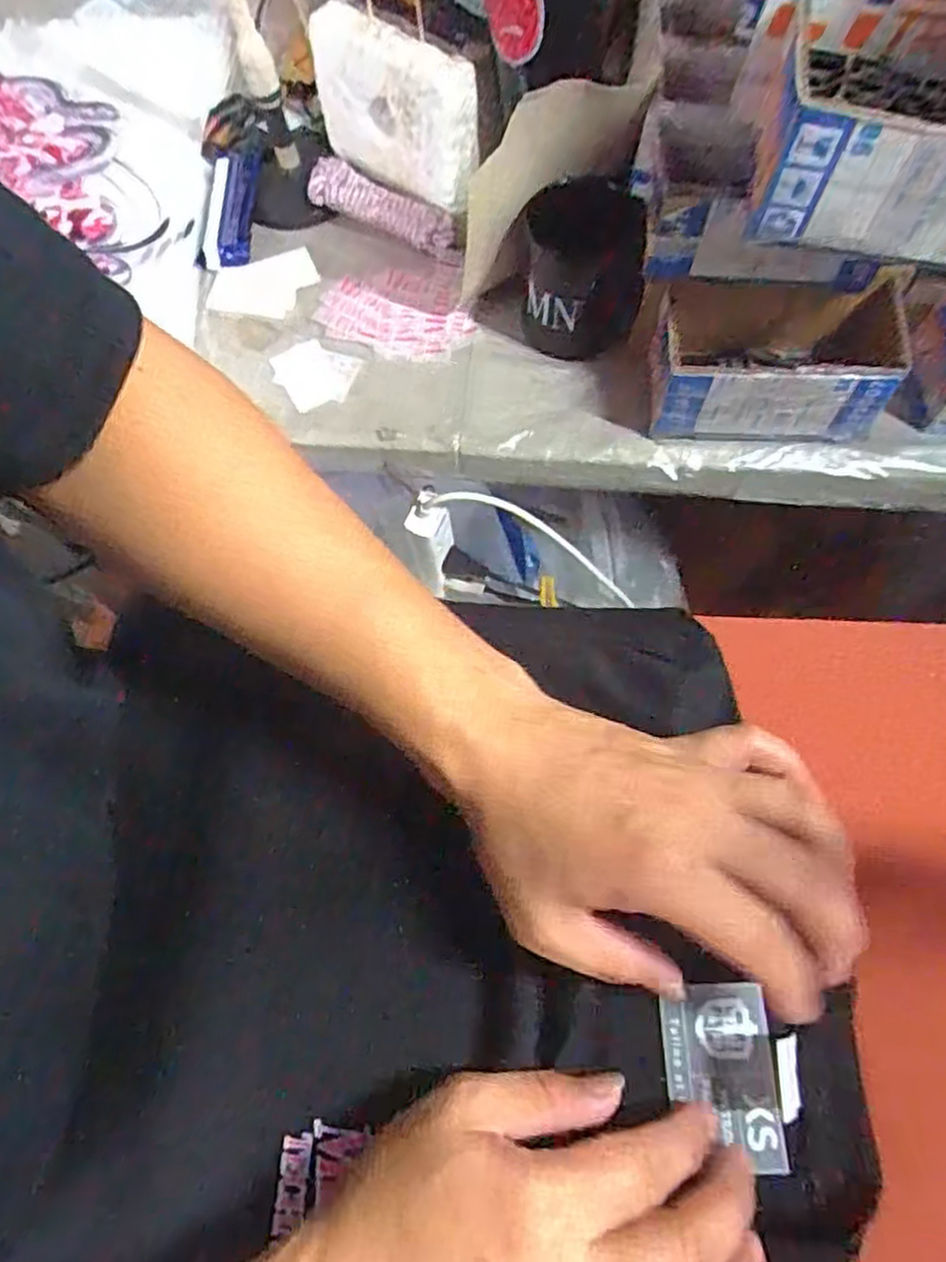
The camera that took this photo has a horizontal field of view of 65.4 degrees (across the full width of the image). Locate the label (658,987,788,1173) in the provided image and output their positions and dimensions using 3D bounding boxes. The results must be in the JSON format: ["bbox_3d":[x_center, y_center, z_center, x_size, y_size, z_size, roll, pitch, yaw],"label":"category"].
[{"bbox_3d":[0.096,0.173,0.287,0.042,0.004,0.063,-1,70,0],"label":"label"}]

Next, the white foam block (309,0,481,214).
[{"bbox_3d":[-0.065,-0.411,0.588,0.149,0.110,0.040,34,75,13],"label":"white foam block"}]

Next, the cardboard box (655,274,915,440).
[{"bbox_3d":[0.214,-0.193,0.526,0.175,0.076,0.097,0,70,2],"label":"cardboard box"}]

